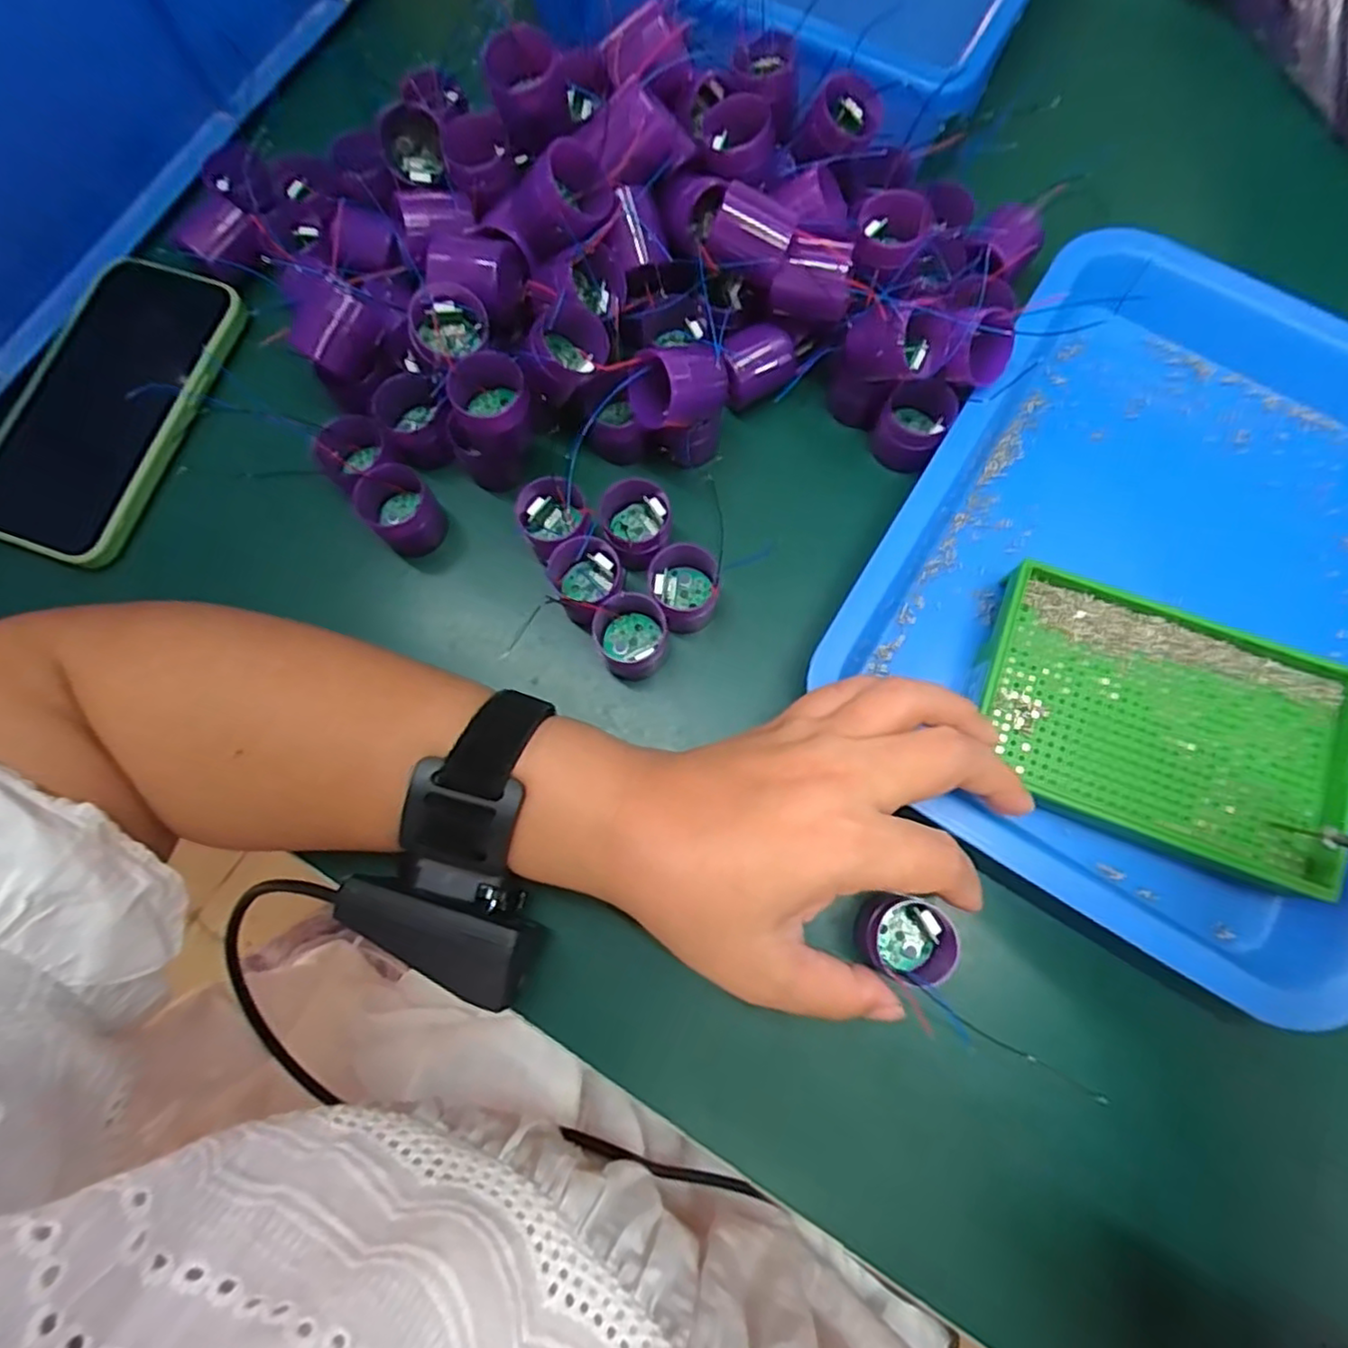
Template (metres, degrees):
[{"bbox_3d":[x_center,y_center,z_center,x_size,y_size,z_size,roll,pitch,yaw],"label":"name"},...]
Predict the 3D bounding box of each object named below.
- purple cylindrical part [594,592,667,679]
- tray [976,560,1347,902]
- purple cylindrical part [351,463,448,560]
[{"bbox_3d":[-0.018,-0.015,0.282,0.028,0.030,0.028,0,77,1],"label":"purple cylindrical part"},{"bbox_3d":[0.189,0.020,0.271,0.140,0.024,0.091,20,78,6],"label":"tray"},{"bbox_3d":[-0.118,-0.071,0.295,0.028,0.028,0.034,-41,79,-8],"label":"purple cylindrical part"}]

